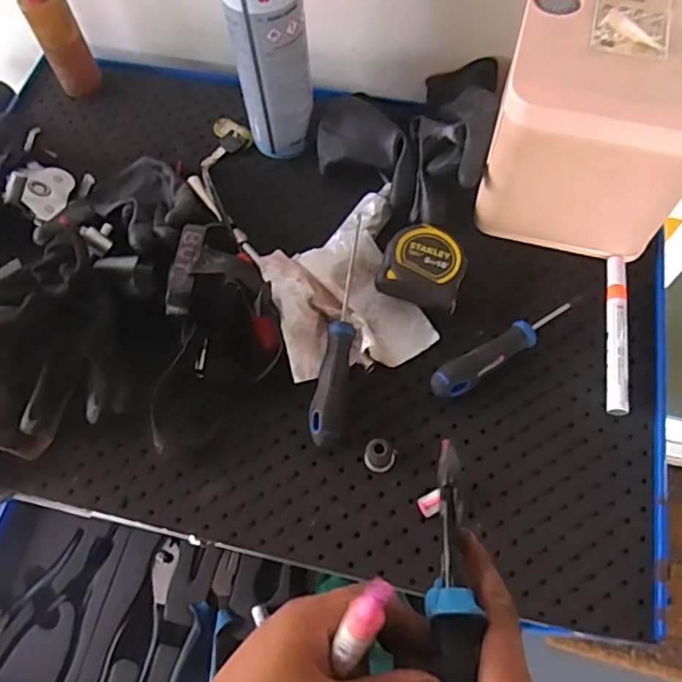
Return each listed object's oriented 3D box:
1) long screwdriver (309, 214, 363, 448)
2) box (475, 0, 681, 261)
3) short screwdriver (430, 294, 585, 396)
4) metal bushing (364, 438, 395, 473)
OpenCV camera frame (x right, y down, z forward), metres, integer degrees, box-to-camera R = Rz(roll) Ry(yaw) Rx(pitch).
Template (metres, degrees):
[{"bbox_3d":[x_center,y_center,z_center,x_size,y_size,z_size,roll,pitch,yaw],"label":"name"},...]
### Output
[{"bbox_3d":[0.003,-0.009,0.485,0.025,0.032,0.192,9,65,7],"label":"long screwdriver"},{"bbox_3d":[0.208,-0.175,0.484,0.157,0.148,0.141,11,66,8],"label":"box"},{"bbox_3d":[0.140,0.001,0.481,0.151,0.021,0.025,-33,68,-12],"label":"short screwdriver"},{"bbox_3d":[0.029,0.087,0.445,0.021,0.024,0.020,35,71,17],"label":"metal bushing"}]

